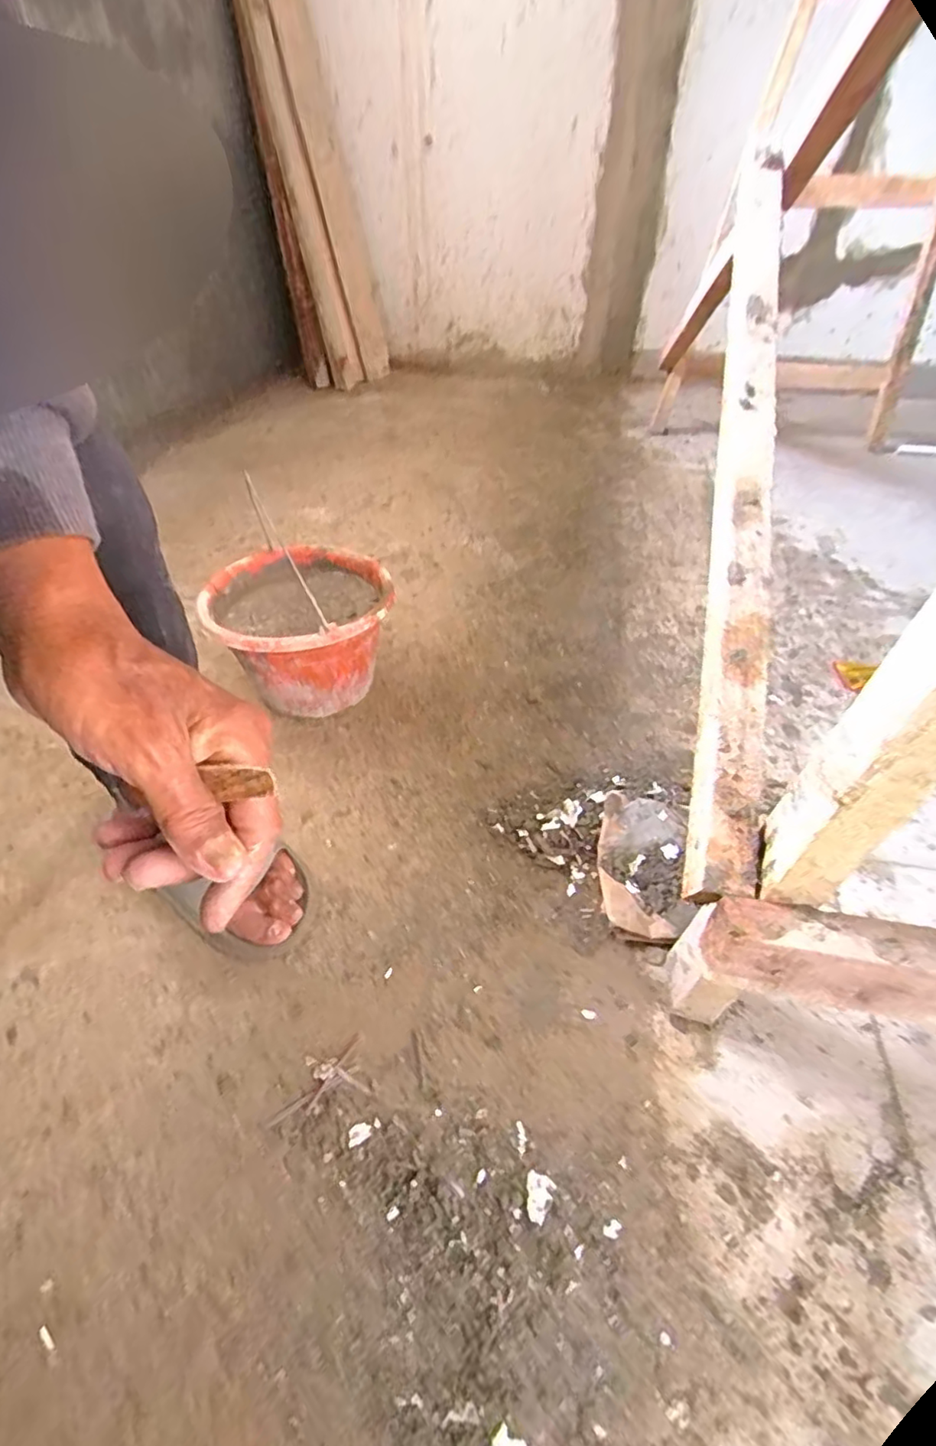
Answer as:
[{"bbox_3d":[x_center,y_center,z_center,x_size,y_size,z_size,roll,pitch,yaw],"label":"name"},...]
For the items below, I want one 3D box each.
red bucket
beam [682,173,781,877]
[{"bbox_3d":[-0.214,-0.129,0.867,0.250,0.163,0.197,25,48,25],"label":"red bucket"},{"bbox_3d":[0.262,-0.206,0.590,0.054,0.069,0.741,9,69,10],"label":"beam"}]

